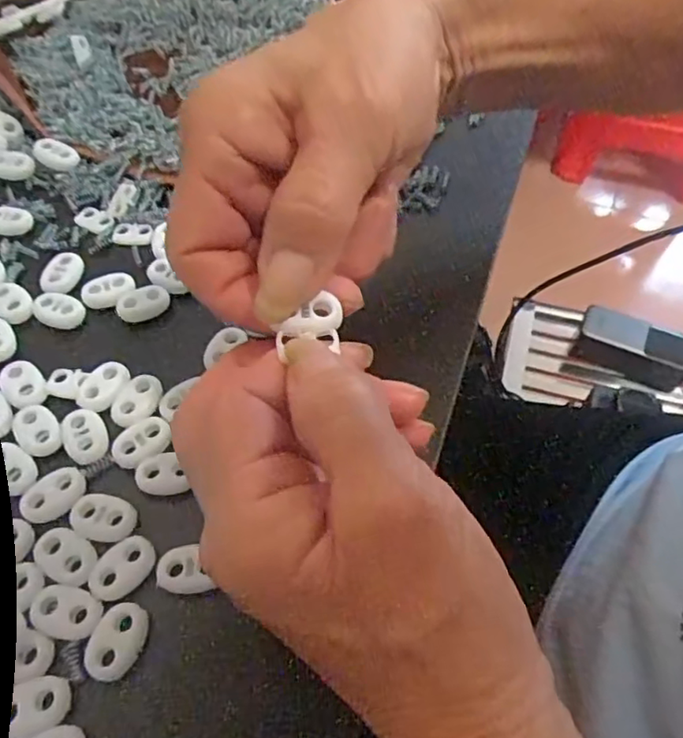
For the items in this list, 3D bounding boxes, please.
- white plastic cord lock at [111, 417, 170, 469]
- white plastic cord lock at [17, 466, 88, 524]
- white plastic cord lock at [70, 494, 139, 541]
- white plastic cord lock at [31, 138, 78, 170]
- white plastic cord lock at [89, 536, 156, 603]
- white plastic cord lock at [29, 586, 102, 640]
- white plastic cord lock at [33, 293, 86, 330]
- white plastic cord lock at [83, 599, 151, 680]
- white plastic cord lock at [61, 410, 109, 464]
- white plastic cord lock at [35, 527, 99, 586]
[{"bbox_3d":[-0.074,0.025,0.227,0.017,0.004,0.022,39,65,22],"label":"white plastic cord lock"},{"bbox_3d":[-0.102,0.043,0.215,0.022,0.004,0.015,-32,62,-19],"label":"white plastic cord lock"},{"bbox_3d":[-0.082,0.050,0.210,0.022,0.004,0.014,11,58,7],"label":"white plastic cord lock"},{"bbox_3d":[-0.149,-0.112,0.318,0.026,0.005,0.014,24,58,13],"label":"white plastic cord lock"},{"bbox_3d":[-0.072,0.065,0.201,0.014,0.004,0.023,36,64,21],"label":"white plastic cord lock"},{"bbox_3d":[-0.087,0.076,0.194,0.022,0.004,0.015,6,57,4],"label":"white plastic cord lock"},{"bbox_3d":[-0.123,-0.027,0.265,0.024,0.004,0.016,22,60,14],"label":"white plastic cord lock"},{"bbox_3d":[-0.070,0.083,0.189,0.016,0.004,0.022,18,59,12],"label":"white plastic cord lock"},{"bbox_3d":[-0.096,0.024,0.228,0.015,0.004,0.022,-28,61,-17],"label":"white plastic cord lock"},{"bbox_3d":[-0.092,0.062,0.204,0.024,0.004,0.015,28,62,18],"label":"white plastic cord lock"}]

